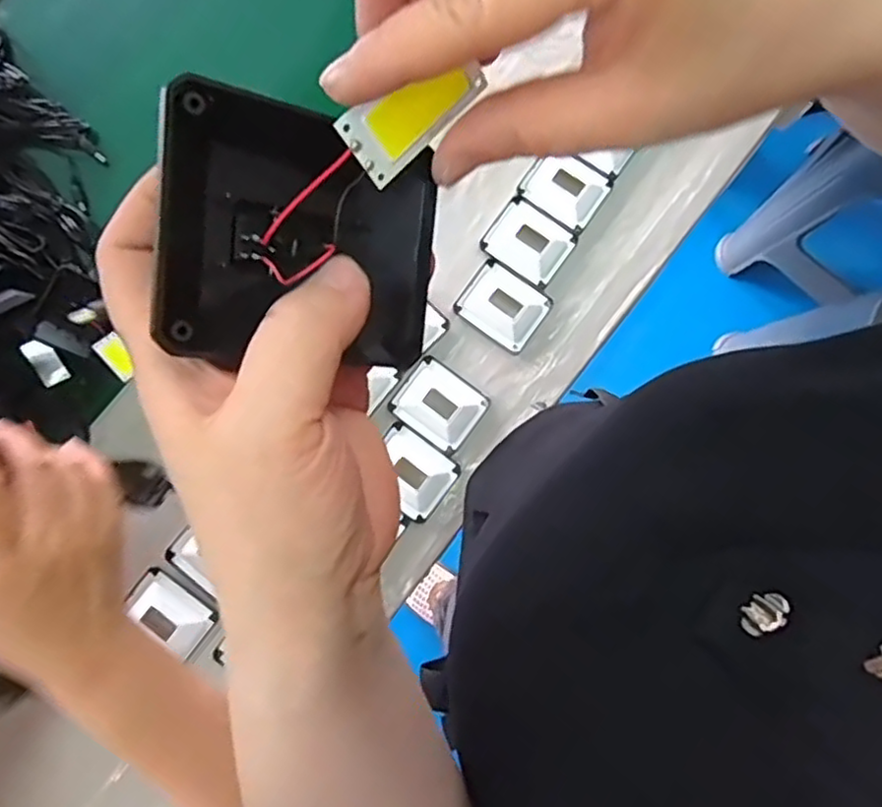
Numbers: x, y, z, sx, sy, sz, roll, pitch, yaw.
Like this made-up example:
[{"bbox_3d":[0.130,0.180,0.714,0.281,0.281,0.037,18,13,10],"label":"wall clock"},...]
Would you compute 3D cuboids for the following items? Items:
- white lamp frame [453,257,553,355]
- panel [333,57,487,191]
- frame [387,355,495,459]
[{"bbox_3d":[0.061,-0.096,0.649,0.079,0.012,0.067,36,84,6],"label":"white lamp frame"},{"bbox_3d":[-0.007,-0.081,0.182,0.042,0.022,0.004,-46,49,-1],"label":"panel"},{"bbox_3d":[-0.002,0.000,0.633,0.079,0.012,0.069,36,84,6],"label":"frame"}]

